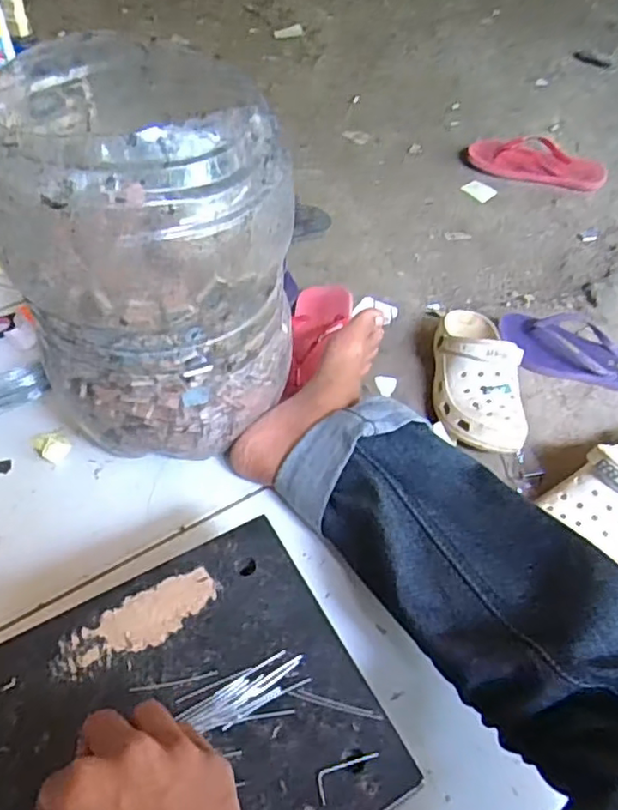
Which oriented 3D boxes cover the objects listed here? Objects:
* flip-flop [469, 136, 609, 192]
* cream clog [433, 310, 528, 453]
[{"bbox_3d":[0.462,-0.497,1.291,0.273,0.046,0.110,16,54,11],"label":"flip-flop"},{"bbox_3d":[0.214,-0.055,0.820,0.097,0.083,0.259,4,52,2],"label":"cream clog"}]

